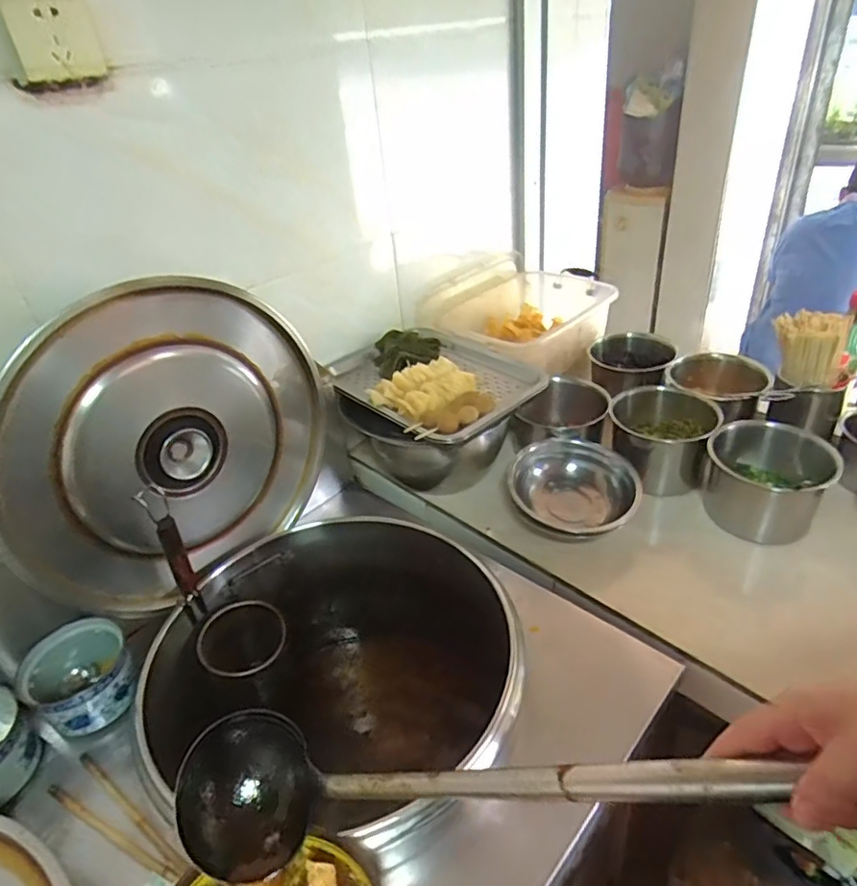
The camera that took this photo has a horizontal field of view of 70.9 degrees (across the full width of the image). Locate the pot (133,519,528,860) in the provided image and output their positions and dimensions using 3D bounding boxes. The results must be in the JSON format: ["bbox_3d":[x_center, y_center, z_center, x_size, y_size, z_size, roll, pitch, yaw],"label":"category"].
[{"bbox_3d":[-0.122,0.364,0.843,0.436,0.334,0.415,-4,34,3],"label":"pot"}]

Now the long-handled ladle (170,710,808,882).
[{"bbox_3d":[0.064,0.248,0.414,0.595,0.110,0.099,-14,29,25],"label":"long-handled ladle"}]

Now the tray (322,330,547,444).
[{"bbox_3d":[0.000,-0.120,1.043,0.275,0.052,0.351,-29,41,-31],"label":"tray"}]

